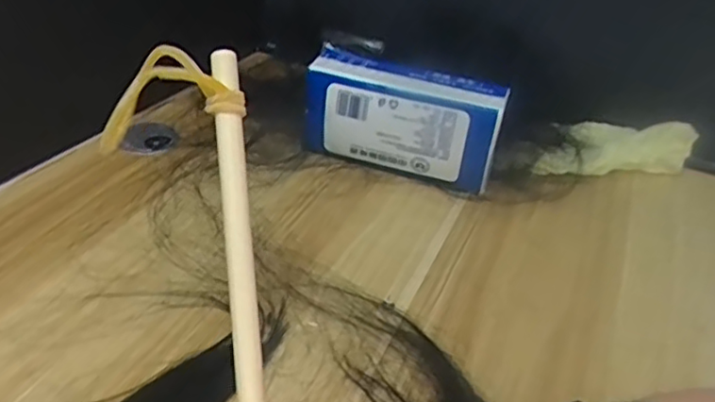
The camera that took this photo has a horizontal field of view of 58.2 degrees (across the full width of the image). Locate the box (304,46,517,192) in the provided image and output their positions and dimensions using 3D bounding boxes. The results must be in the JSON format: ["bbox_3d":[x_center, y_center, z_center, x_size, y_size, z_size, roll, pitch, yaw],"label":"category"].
[{"bbox_3d":[0.039,-0.075,0.592,0.177,0.091,0.043,16,35,14],"label":"box"}]

